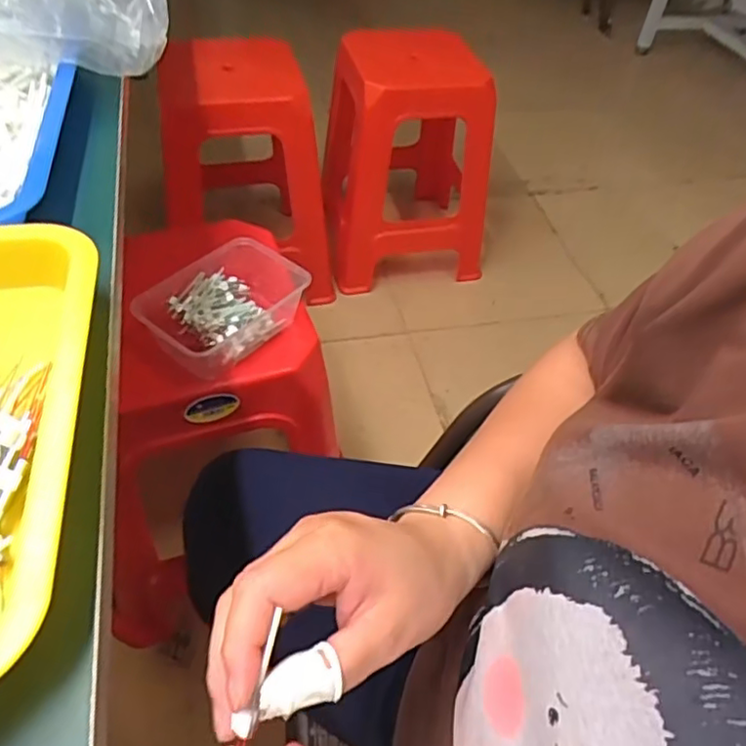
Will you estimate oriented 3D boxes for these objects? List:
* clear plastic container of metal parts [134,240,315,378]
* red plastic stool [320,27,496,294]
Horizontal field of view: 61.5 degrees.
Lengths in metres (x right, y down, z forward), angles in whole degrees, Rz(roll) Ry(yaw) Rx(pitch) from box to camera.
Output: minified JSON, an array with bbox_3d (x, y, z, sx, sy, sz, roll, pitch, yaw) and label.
[{"bbox_3d":[-0.169,-0.073,0.697,0.117,0.058,0.173,36,54,24],"label":"clear plastic container of metal parts"},{"bbox_3d":[0.080,-0.490,1.426,0.364,0.461,0.349,-3,49,-9],"label":"red plastic stool"}]

